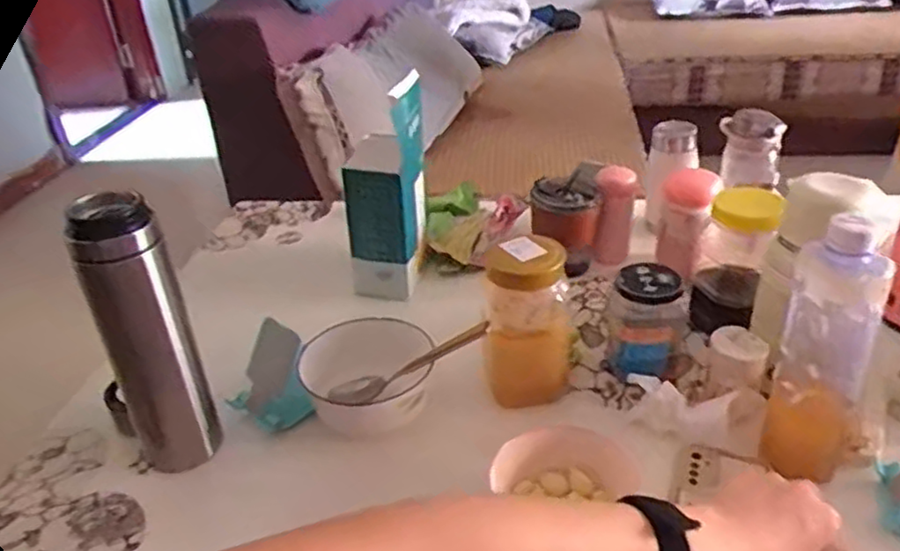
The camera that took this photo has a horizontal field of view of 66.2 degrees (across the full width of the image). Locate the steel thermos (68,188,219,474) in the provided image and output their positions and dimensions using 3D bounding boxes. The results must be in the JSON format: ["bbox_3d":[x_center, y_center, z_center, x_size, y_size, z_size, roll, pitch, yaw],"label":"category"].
[{"bbox_3d":[-0.264,0.056,0.602,0.074,0.261,0.078,-19,34,-22],"label":"steel thermos"}]

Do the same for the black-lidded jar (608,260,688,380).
[{"bbox_3d":[0.193,0.056,0.687,0.073,0.106,0.074,-3,31,2],"label":"black-lidded jar"}]

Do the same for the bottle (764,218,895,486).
[{"bbox_3d":[0.293,0.059,0.541,0.068,0.219,0.052,18,38,32],"label":"bottle"}]

